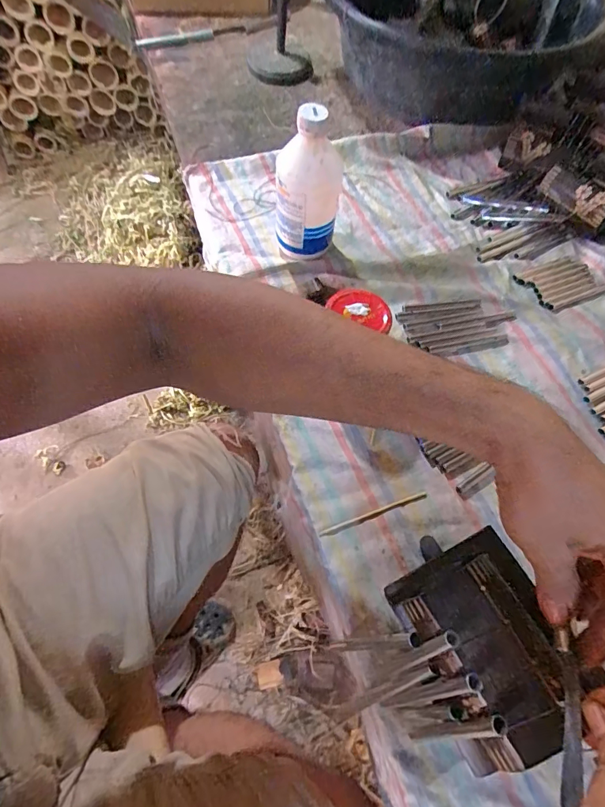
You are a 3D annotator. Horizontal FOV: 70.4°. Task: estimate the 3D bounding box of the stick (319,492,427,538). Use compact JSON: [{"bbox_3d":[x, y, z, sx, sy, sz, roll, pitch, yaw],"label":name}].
[{"bbox_3d":[0.070,0.107,0.414,0.113,0.004,0.007,-18,65,-12],"label":"stick"}]

